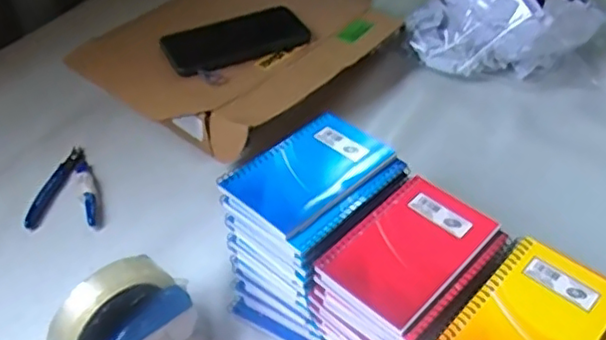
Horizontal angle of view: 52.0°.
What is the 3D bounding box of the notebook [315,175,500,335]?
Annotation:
[{"bbox_3d":[0.083,0.059,0.475,0.081,0.011,0.129,34,55,29],"label":"notebook"}]

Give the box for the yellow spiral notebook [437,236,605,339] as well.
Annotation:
[{"bbox_3d":[0.164,0.106,0.429,0.088,0.008,0.127,33,54,28],"label":"yellow spiral notebook"}]

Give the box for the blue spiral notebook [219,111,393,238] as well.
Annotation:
[{"bbox_3d":[0.007,-0.001,0.521,0.081,0.013,0.133,35,56,30],"label":"blue spiral notebook"}]

